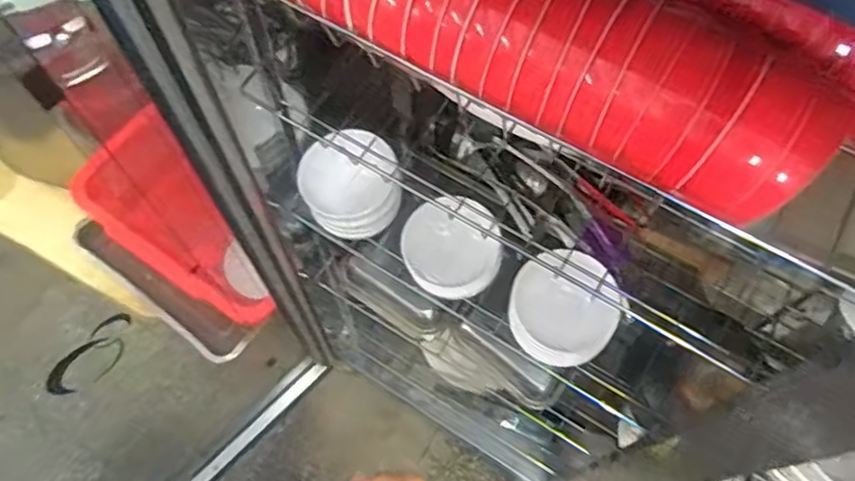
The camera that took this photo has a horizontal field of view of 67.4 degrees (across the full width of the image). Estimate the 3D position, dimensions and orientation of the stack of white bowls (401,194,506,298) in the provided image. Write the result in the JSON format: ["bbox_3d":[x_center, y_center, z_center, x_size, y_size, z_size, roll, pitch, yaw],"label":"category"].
[{"bbox_3d":[0.036,0.004,0.823,0.121,0.055,0.125,19,106,7],"label":"stack of white bowls"}]

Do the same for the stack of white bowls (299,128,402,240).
[{"bbox_3d":[-0.099,-0.080,0.845,0.119,0.138,0.070,-16,23,1],"label":"stack of white bowls"}]

